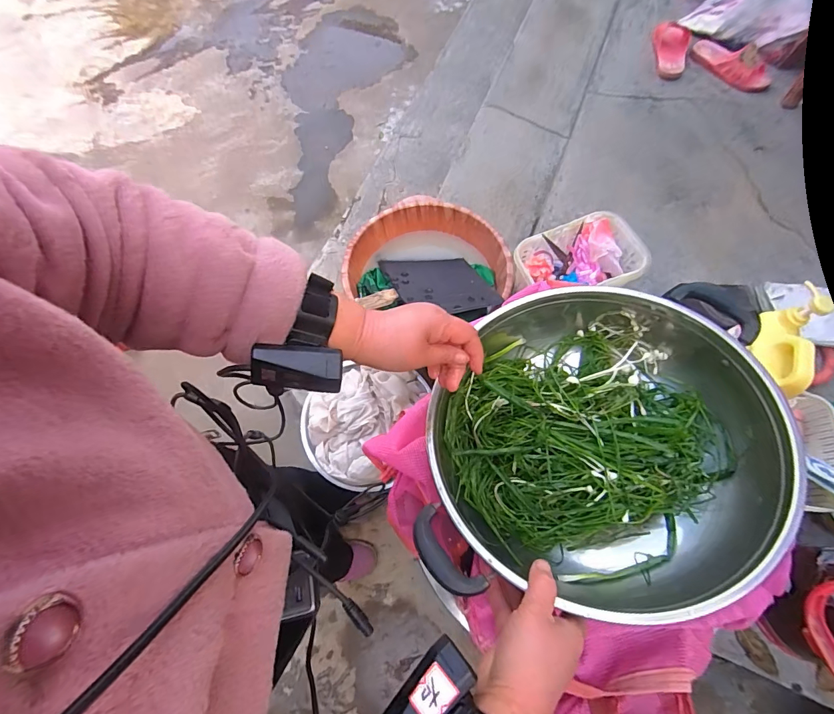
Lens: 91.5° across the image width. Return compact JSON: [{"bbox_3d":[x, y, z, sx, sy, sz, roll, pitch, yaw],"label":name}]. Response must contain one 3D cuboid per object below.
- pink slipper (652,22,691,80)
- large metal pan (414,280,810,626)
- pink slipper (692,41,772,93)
[{"bbox_3d":[0.718,-0.866,1.144,0.095,0.044,0.208,9,69,9],"label":"pink slipper"},{"bbox_3d":[0.187,0.080,0.434,0.336,0.134,0.323,7,69,5],"label":"large metal pan"},{"bbox_3d":[0.860,-0.812,1.107,0.095,0.056,0.223,-37,70,-9],"label":"pink slipper"}]

